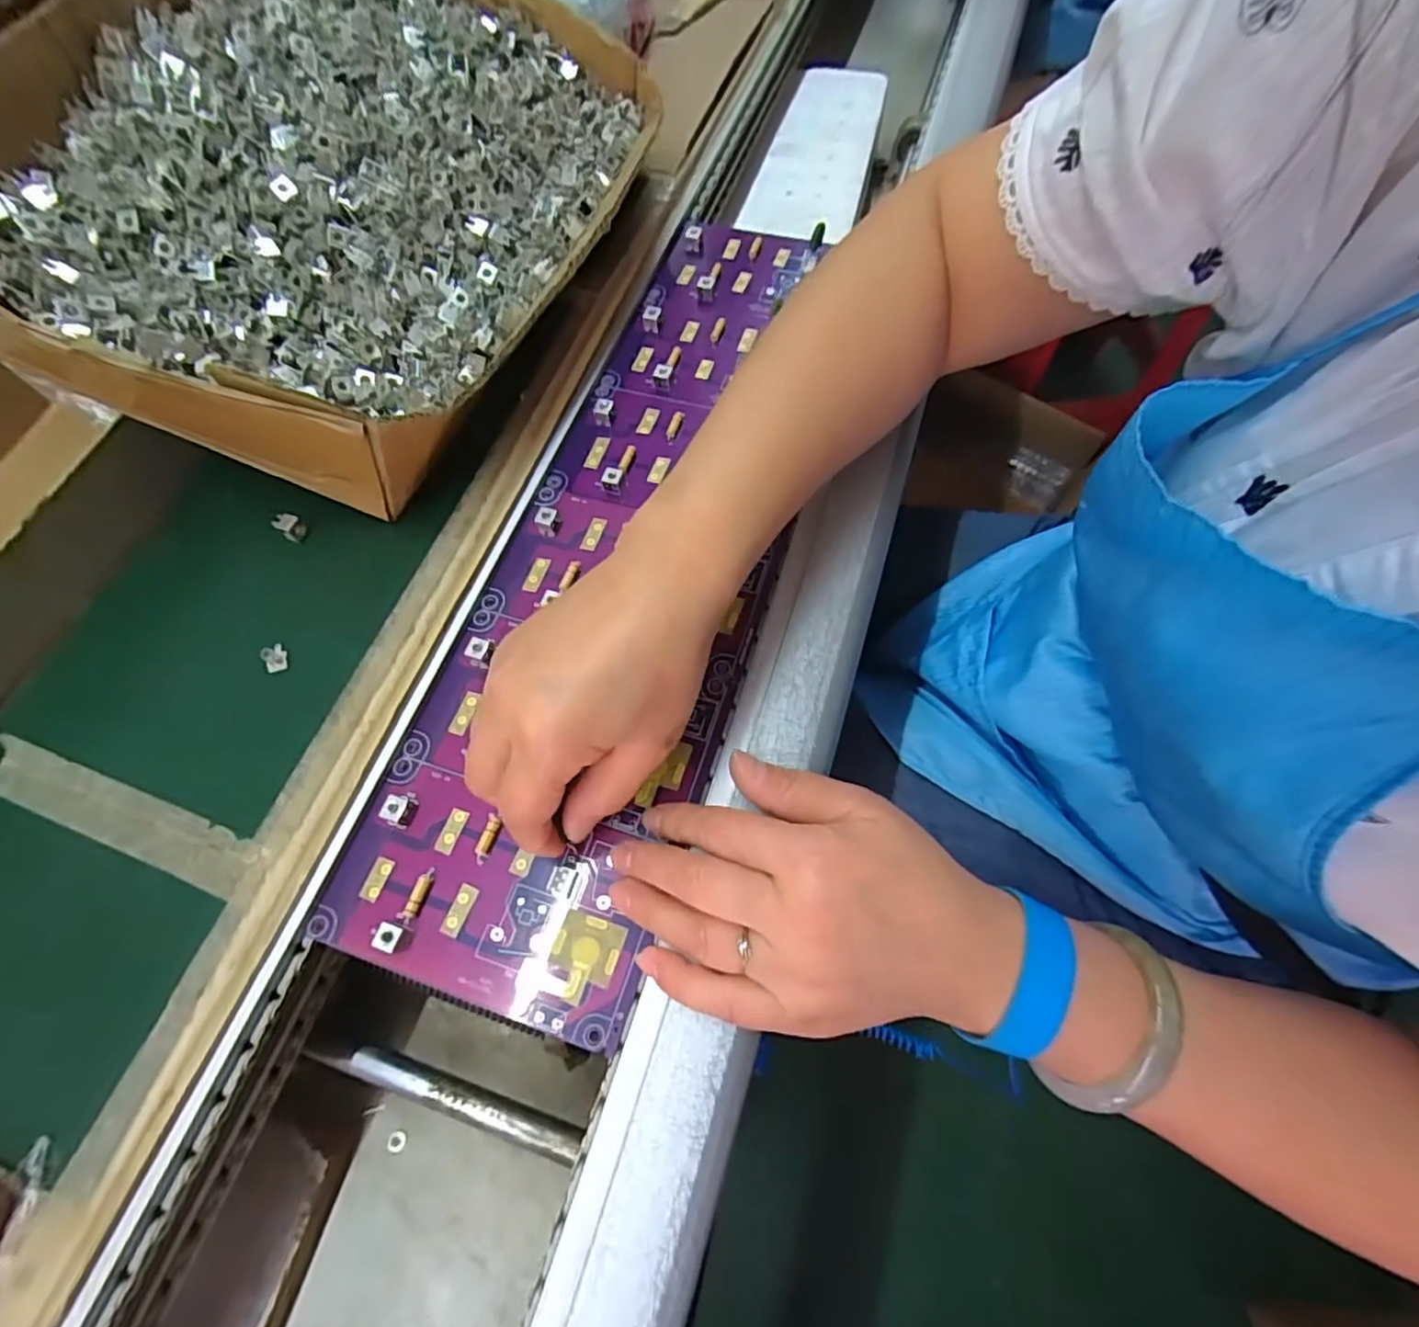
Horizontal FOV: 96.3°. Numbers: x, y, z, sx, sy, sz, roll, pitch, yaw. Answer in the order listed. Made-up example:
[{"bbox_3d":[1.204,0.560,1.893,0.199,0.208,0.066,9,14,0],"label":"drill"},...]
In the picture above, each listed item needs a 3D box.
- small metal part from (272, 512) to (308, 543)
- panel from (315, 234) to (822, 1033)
[{"bbox_3d":[-0.225,-0.073,0.342,0.015,0.009,0.012,34,73,16],"label":"small metal part"},{"bbox_3d":[-0.043,-0.080,0.354,0.159,0.013,0.486,10,67,8],"label":"panel"}]

